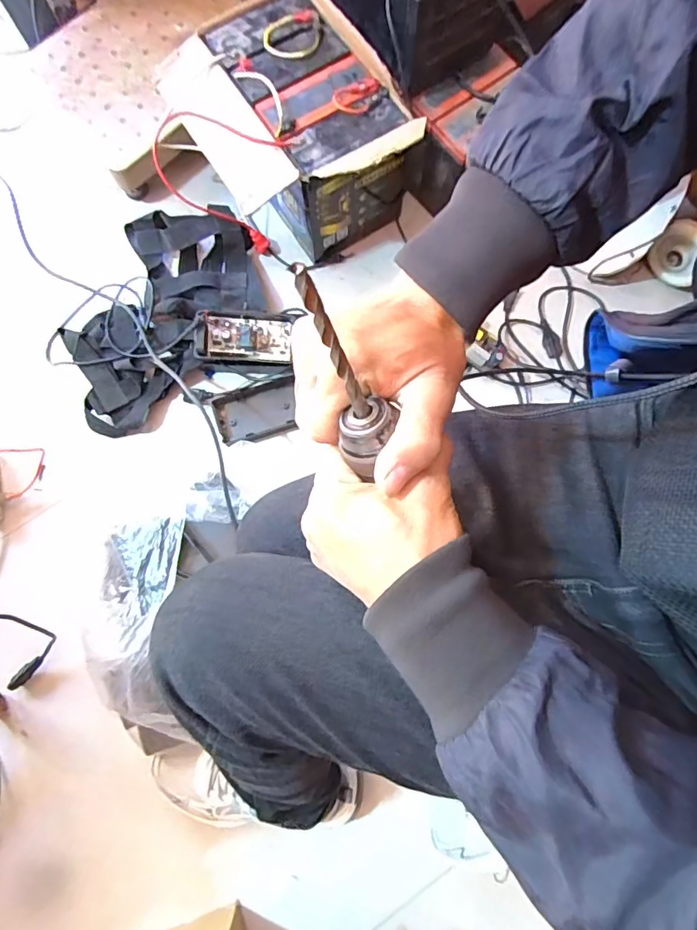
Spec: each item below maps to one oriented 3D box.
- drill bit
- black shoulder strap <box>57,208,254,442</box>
[{"bbox_3d":[-0.006,-0.053,0.231,0.007,0.086,0.006,-37,47,-7],"label":"drill bit"},{"bbox_3d":[-0.317,-0.251,0.830,0.262,0.074,0.425,19,79,4],"label":"black shoulder strap"}]

